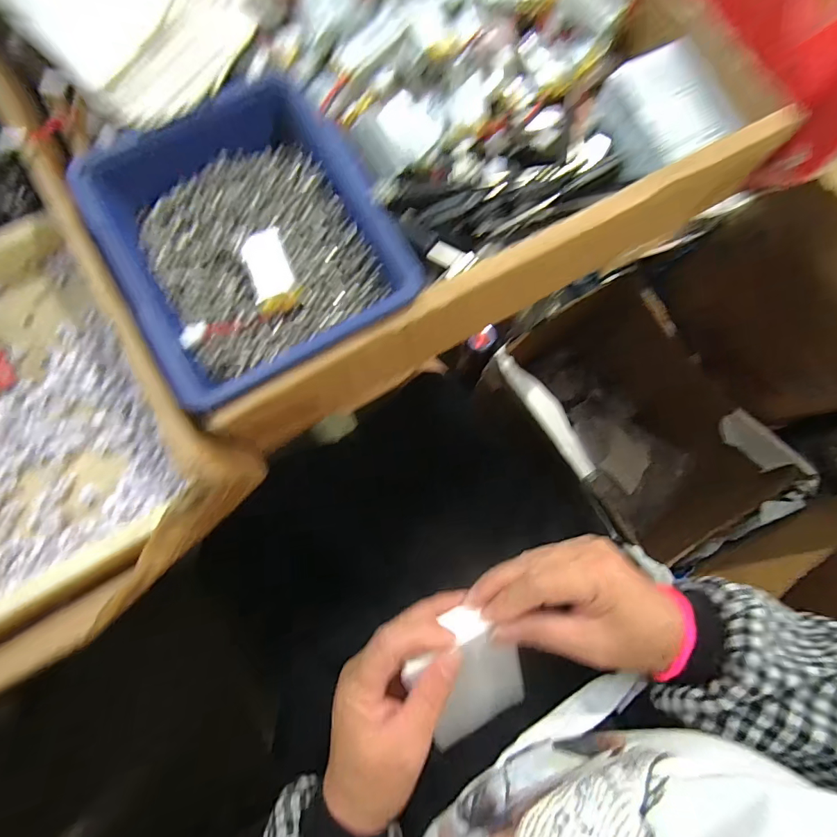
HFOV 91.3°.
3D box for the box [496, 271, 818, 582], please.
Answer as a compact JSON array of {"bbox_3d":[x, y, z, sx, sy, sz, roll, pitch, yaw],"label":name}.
[{"bbox_3d":[0.349,0.022,0.750,0.293,0.283,0.459,-32,81,-7],"label":"box"}]

